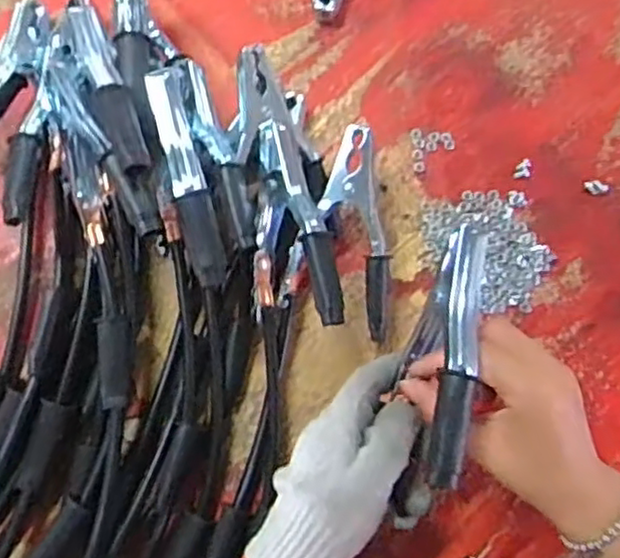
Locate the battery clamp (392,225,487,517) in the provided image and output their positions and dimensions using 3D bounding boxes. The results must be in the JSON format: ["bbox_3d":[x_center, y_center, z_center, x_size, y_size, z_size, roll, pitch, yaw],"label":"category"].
[{"bbox_3d":[0.075,0.053,0.395,0.030,0.062,0.163,9,82,3],"label":"battery clamp"}]

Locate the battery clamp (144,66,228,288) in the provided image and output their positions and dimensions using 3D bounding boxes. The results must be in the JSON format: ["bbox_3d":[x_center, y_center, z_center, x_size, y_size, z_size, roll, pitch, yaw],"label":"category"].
[{"bbox_3d":[-0.079,-0.064,0.457,0.022,0.053,0.148,-14,76,-4],"label":"battery clamp"}]

